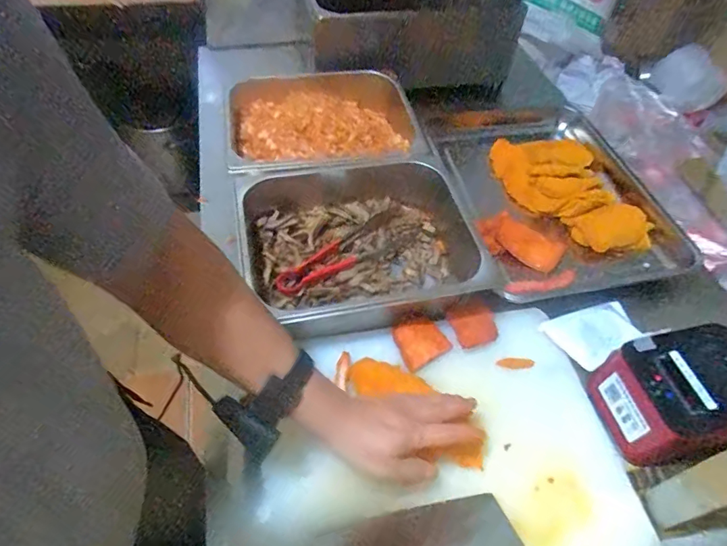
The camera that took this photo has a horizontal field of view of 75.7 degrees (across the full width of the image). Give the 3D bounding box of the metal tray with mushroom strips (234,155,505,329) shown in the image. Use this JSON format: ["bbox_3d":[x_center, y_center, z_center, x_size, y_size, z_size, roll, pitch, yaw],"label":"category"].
[{"bbox_3d":[0.011,-0.043,0.692,0.321,0.098,0.262,-9,55,-12],"label":"metal tray with mushroom strips"}]

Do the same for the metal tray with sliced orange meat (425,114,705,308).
[{"bbox_3d":[0.334,-0.151,0.850,0.342,0.073,0.466,-7,54,-10],"label":"metal tray with sliced orange meat"}]

